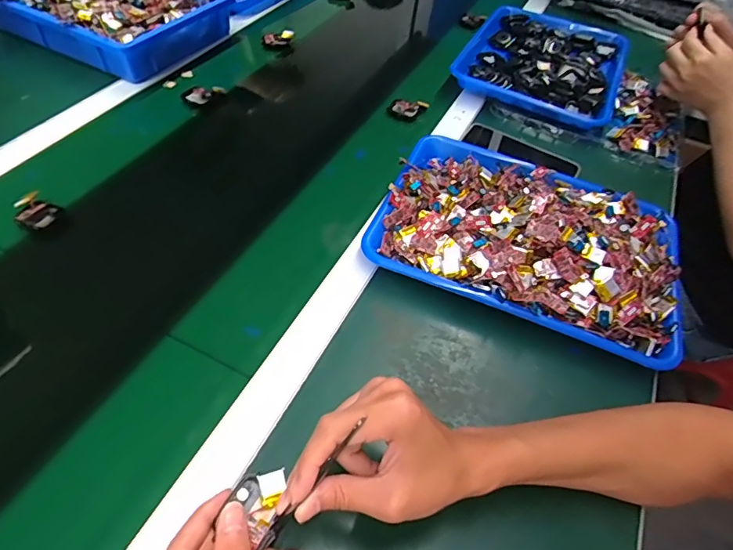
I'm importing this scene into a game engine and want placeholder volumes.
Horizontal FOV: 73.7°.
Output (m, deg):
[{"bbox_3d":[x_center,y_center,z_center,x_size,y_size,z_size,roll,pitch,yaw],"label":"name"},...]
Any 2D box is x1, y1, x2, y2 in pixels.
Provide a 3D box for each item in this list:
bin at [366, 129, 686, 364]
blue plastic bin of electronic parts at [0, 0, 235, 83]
[{"bbox_3d":[0.185,-0.054,0.549,0.328,0.063,0.244,20,51,11],"label":"bin"},{"bbox_3d":[-0.425,-0.440,0.786,0.345,0.083,0.246,23,51,13],"label":"blue plastic bin of electronic parts"}]

